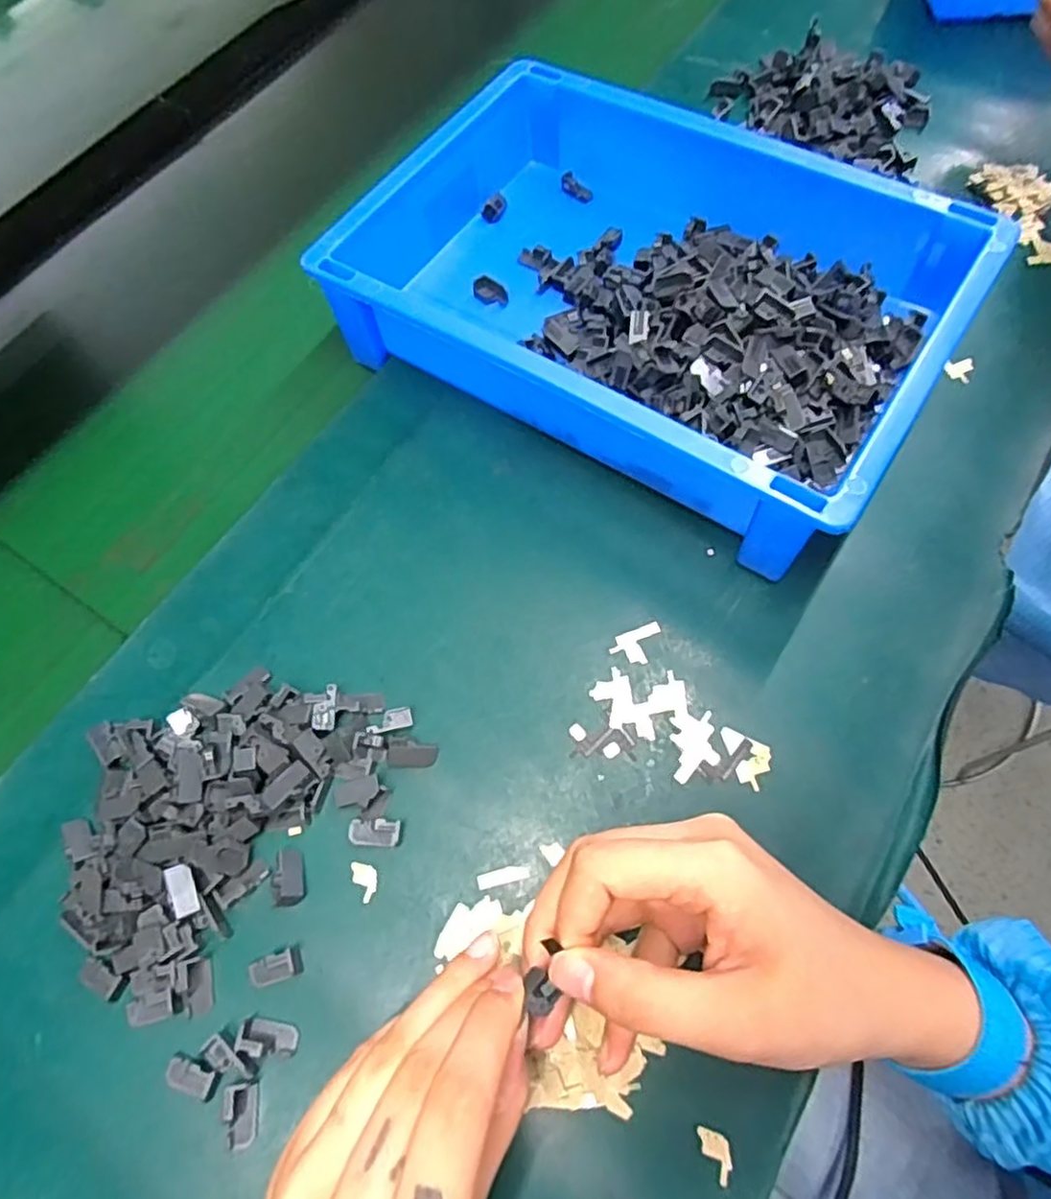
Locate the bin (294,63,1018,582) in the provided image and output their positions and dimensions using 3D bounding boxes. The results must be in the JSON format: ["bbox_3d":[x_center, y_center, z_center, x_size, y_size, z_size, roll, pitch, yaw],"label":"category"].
[{"bbox_3d":[0.066,-0.170,0.388,0.302,0.069,0.208,31,72,17],"label":"bin"}]

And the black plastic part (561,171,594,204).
[{"bbox_3d":[0.033,-0.270,0.456,0.012,0.006,0.026,-39,69,-14],"label":"black plastic part"}]

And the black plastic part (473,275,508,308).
[{"bbox_3d":[-0.022,-0.184,0.419,0.023,0.008,0.013,38,74,19],"label":"black plastic part"}]

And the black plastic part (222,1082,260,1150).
[{"bbox_3d":[-0.108,0.196,0.265,0.013,0.004,0.020,-13,65,-1],"label":"black plastic part"}]

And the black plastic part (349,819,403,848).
[{"bbox_3d":[-0.066,0.102,0.304,0.021,0.008,0.011,-1,66,4],"label":"black plastic part"}]

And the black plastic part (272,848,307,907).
[{"bbox_3d":[-0.101,0.119,0.298,0.013,0.004,0.023,-13,65,-3],"label":"black plastic part"}]

